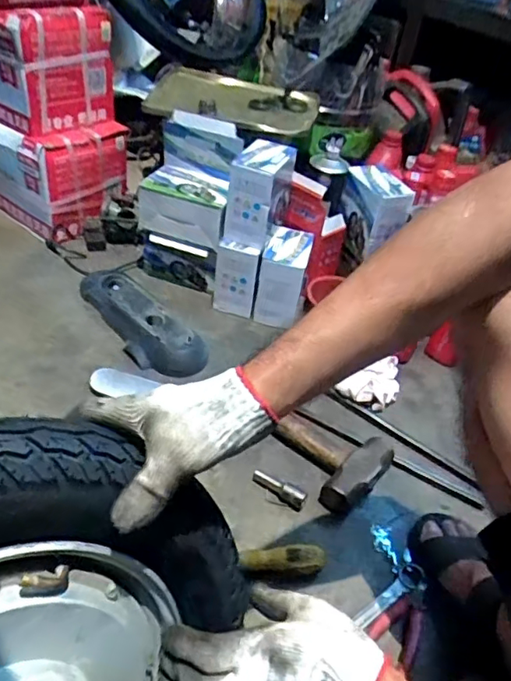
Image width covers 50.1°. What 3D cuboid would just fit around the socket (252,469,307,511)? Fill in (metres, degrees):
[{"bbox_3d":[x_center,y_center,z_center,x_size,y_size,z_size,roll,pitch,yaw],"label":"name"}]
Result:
[{"bbox_3d":[0.033,0.198,0.738,0.075,0.023,0.022,27,44,22],"label":"socket"}]

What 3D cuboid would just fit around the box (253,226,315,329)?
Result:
[{"bbox_3d":[0.053,-0.117,1.021,0.084,0.136,0.126,10,40,4],"label":"box"}]

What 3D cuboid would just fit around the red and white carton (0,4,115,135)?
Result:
[{"bbox_3d":[-0.502,-0.598,1.119,0.407,0.198,0.200,32,46,25],"label":"red and white carton"}]

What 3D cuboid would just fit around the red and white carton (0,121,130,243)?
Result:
[{"bbox_3d":[-0.525,-0.434,1.248,0.512,0.208,0.219,31,45,26],"label":"red and white carton"}]

